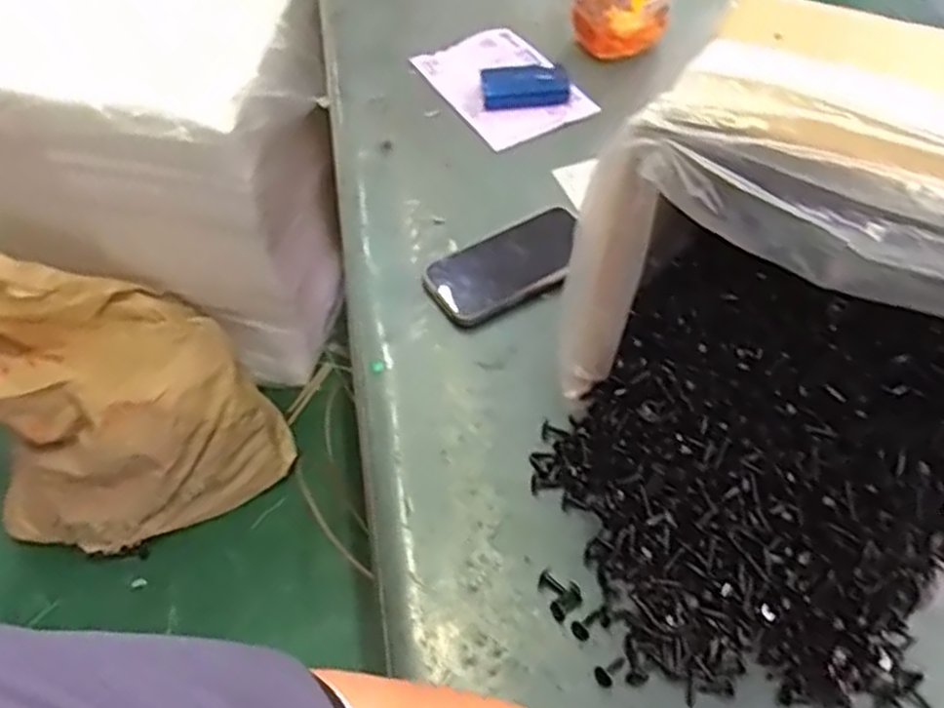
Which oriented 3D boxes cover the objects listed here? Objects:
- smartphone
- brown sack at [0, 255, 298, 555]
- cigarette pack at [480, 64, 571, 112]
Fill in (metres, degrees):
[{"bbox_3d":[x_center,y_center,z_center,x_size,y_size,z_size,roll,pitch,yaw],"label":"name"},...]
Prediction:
[{"bbox_3d":[0.034,-0.078,0.662,0.149,0.009,0.080,-25,57,-18],"label":"smartphone"},{"bbox_3d":[-0.640,0.082,1.227,0.578,0.463,0.319,-16,54,-12],"label":"brown sack"},{"bbox_3d":[0.056,-0.286,0.805,0.090,0.020,0.058,2,53,1],"label":"cigarette pack"}]

